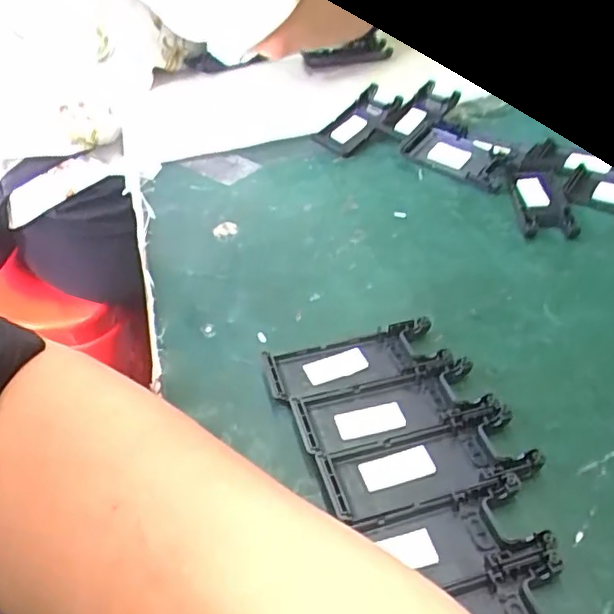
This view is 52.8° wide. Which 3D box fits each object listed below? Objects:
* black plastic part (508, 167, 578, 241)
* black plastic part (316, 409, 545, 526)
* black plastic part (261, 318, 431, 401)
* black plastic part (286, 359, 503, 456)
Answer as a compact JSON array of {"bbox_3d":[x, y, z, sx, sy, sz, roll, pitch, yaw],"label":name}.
[{"bbox_3d":[0.176,-0.079,0.464,0.037,0.010,0.086,0,40,5],"label":"black plastic part"},{"bbox_3d":[0.059,0.078,0.303,0.100,0.013,0.040,-11,40,-8],"label":"black plastic part"},{"bbox_3d":[0.027,0.030,0.356,0.100,0.009,0.039,-12,41,-9],"label":"black plastic part"},{"bbox_3d":[0.045,0.054,0.329,0.100,0.012,0.041,-10,40,-7],"label":"black plastic part"}]

